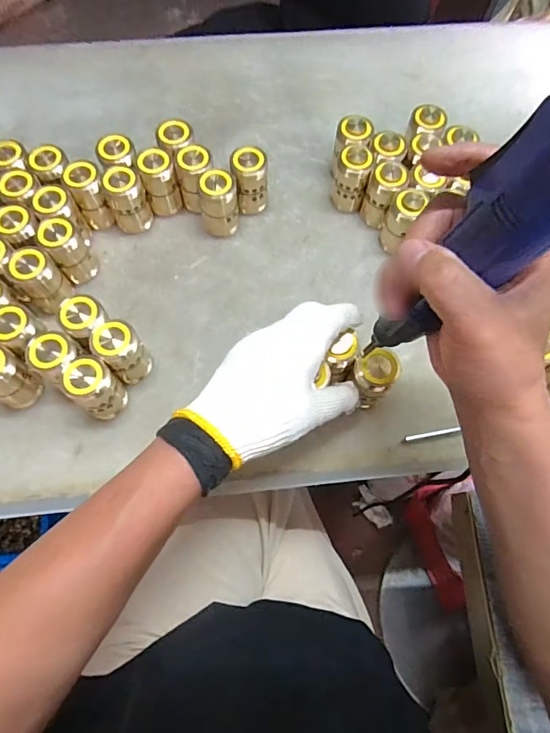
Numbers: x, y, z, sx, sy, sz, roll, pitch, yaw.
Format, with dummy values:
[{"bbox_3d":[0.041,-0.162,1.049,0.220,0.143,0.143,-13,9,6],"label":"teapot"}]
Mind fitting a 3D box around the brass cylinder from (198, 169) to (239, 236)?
[{"bbox_3d":[-0.058,-0.171,0.466,0.039,0.065,0.035,-1,69,-1],"label":"brass cylinder"}]

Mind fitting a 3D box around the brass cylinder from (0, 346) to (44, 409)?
[{"bbox_3d":[-0.238,0.011,0.394,0.035,0.065,0.037,0,69,-1],"label":"brass cylinder"}]

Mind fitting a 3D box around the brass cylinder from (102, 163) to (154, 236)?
[{"bbox_3d":[-0.154,-0.173,0.467,0.037,0.067,0.036,0,69,-1],"label":"brass cylinder"}]

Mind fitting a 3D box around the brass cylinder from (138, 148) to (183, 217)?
[{"bbox_3d":[-0.123,-0.195,0.476,0.032,0.070,0.027,-26,72,-11],"label":"brass cylinder"}]

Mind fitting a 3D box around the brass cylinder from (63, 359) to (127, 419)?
[{"bbox_3d":[-0.155,0.021,0.389,0.038,0.063,0.036,0,69,-1],"label":"brass cylinder"}]

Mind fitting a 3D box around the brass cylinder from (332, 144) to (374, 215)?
[{"bbox_3d":[0.082,-0.200,0.480,0.034,0.075,0.028,14,69,5],"label":"brass cylinder"}]

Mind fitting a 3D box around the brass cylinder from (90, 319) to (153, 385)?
[{"bbox_3d":[-0.137,-0.012,0.401,0.034,0.062,0.035,0,69,-1],"label":"brass cylinder"}]

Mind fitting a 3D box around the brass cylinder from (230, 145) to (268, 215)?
[{"bbox_3d":[-0.026,-0.196,0.476,0.036,0.068,0.029,0,69,-1],"label":"brass cylinder"}]

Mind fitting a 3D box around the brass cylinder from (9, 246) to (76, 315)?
[{"bbox_3d":[-0.223,-0.081,0.428,0.039,0.064,0.036,0,69,-1],"label":"brass cylinder"}]

